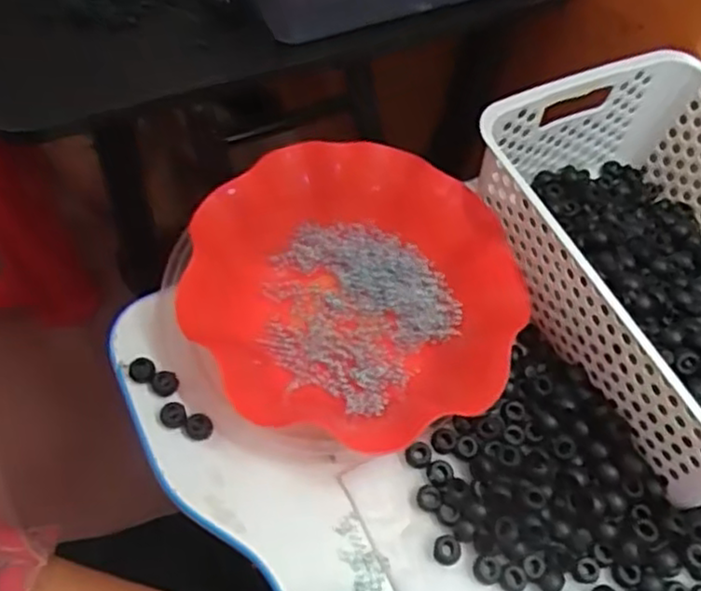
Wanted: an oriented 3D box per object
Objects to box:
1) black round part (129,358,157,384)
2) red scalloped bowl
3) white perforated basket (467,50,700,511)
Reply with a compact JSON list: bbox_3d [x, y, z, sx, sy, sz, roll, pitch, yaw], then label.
[{"bbox_3d":[-0.144,0.052,0.489,0.017,0.005,0.017,3,61,-6],"label":"black round part"},{"bbox_3d":[0.005,-0.010,0.500,0.208,0.070,0.200,3,61,-6],"label":"red scalloped bowl"},{"bbox_3d":[0.241,-0.019,0.514,0.205,0.111,0.308,-24,67,-15],"label":"white perforated basket"}]

